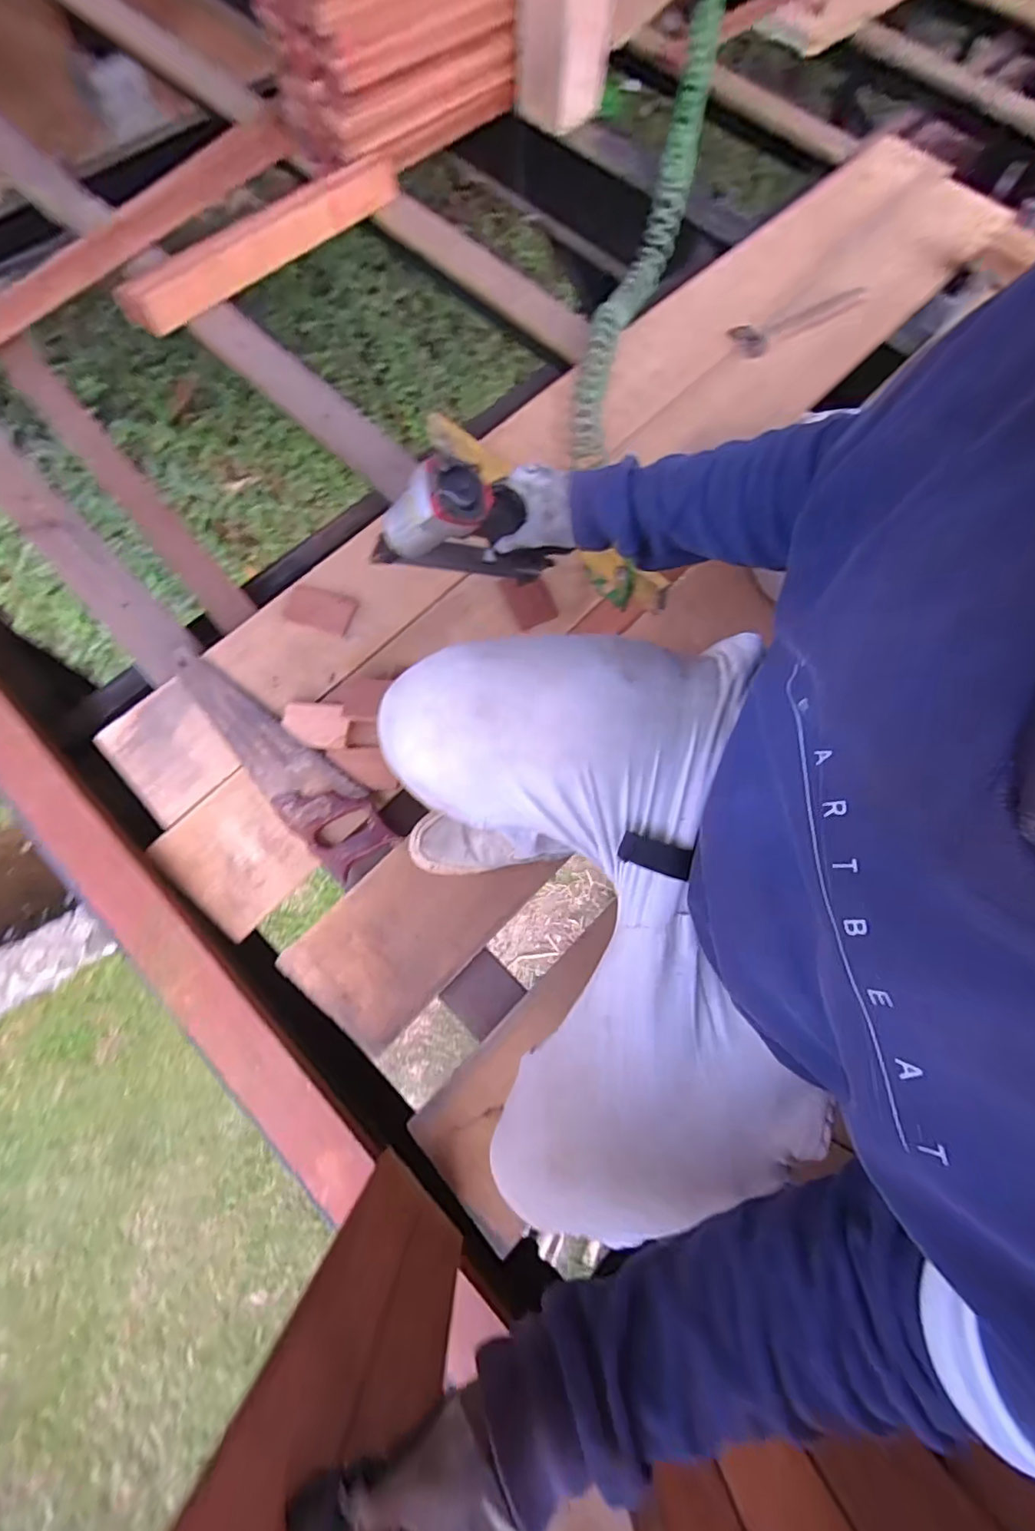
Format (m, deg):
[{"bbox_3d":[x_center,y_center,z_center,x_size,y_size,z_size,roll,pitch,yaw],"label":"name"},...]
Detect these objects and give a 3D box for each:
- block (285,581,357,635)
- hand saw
[{"bbox_3d":[-0.313,-0.246,0.868,0.106,0.017,0.070,16,72,3],"label":"block"},{"bbox_3d":[-0.365,-0.022,0.800,0.470,0.032,0.109,42,75,11],"label":"hand saw"}]

